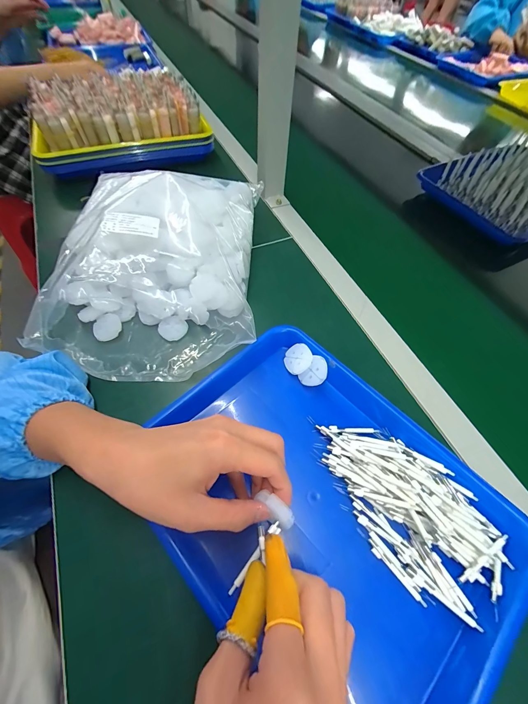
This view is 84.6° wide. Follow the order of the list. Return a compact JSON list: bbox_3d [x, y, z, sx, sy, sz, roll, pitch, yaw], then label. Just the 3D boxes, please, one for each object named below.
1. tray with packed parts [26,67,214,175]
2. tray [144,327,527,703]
[{"bbox_3d":[-0.326,-0.531,0.657,0.357,0.087,0.271,-16,60,-12],"label":"tray with packed parts"},{"bbox_3d":[0.050,0.140,0.273,0.322,0.036,0.249,40,65,20],"label":"tray"}]

